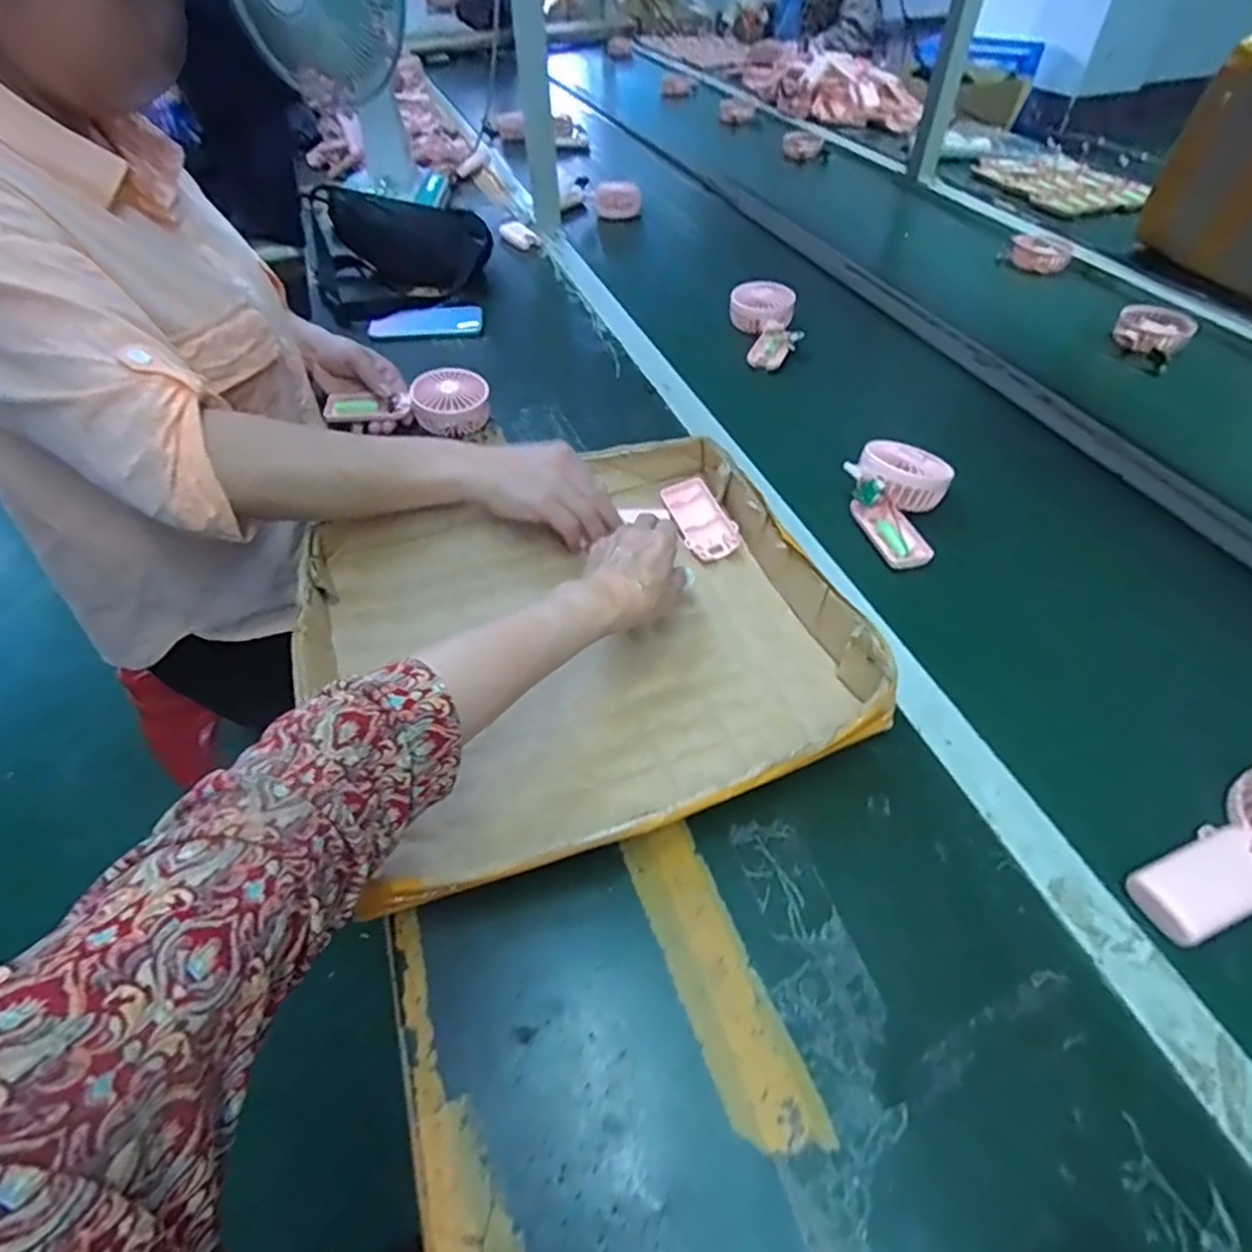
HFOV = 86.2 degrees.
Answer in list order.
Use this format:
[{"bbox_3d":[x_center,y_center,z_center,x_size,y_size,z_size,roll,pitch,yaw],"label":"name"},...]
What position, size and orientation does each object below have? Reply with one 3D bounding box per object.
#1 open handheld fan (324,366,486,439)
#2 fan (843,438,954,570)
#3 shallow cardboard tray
[{"bbox_3d":[-0.254,-0.258,0.784,0.178,0.058,0.074,6,49,8],"label":"open handheld fan"},{"bbox_3d":[0.260,-0.121,0.650,0.091,0.051,0.122,17,51,16],"label":"fan"},{"bbox_3d":[-0.036,0.001,0.542,0.381,0.062,0.366,-17,50,-13],"label":"shallow cardboard tray"}]

